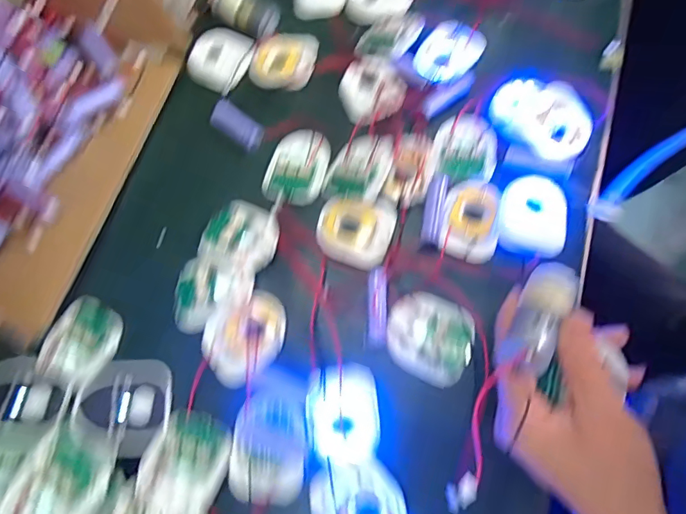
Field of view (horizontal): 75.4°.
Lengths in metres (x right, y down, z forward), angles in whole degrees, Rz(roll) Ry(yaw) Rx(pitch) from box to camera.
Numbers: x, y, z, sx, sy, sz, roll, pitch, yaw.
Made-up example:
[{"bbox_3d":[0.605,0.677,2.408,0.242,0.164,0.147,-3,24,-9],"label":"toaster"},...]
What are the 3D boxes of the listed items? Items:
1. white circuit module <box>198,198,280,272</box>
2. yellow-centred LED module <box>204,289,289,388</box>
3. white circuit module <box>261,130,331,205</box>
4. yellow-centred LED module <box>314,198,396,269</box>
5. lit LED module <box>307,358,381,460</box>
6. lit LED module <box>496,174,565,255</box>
[{"bbox_3d":[-0.078,-0.020,0.344,0.059,0.010,0.053,15,71,10],"label":"white circuit module"},{"bbox_3d":[-0.070,0.056,0.320,0.052,0.006,0.065,40,77,18],"label":"yellow-centred LED module"},{"bbox_3d":[-0.038,-0.076,0.370,0.050,0.010,0.068,9,70,9],"label":"white circuit module"},{"bbox_3d":[0.009,-0.023,0.340,0.057,0.007,0.056,15,71,11],"label":"yellow-centred LED module"},{"bbox_3d":[0.000,0.101,0.292,0.045,0.010,0.060,-7,68,2],"label":"lit LED module"},{"bbox_3d":[0.142,-0.031,0.332,0.047,0.007,0.062,10,70,9],"label":"lit LED module"}]

